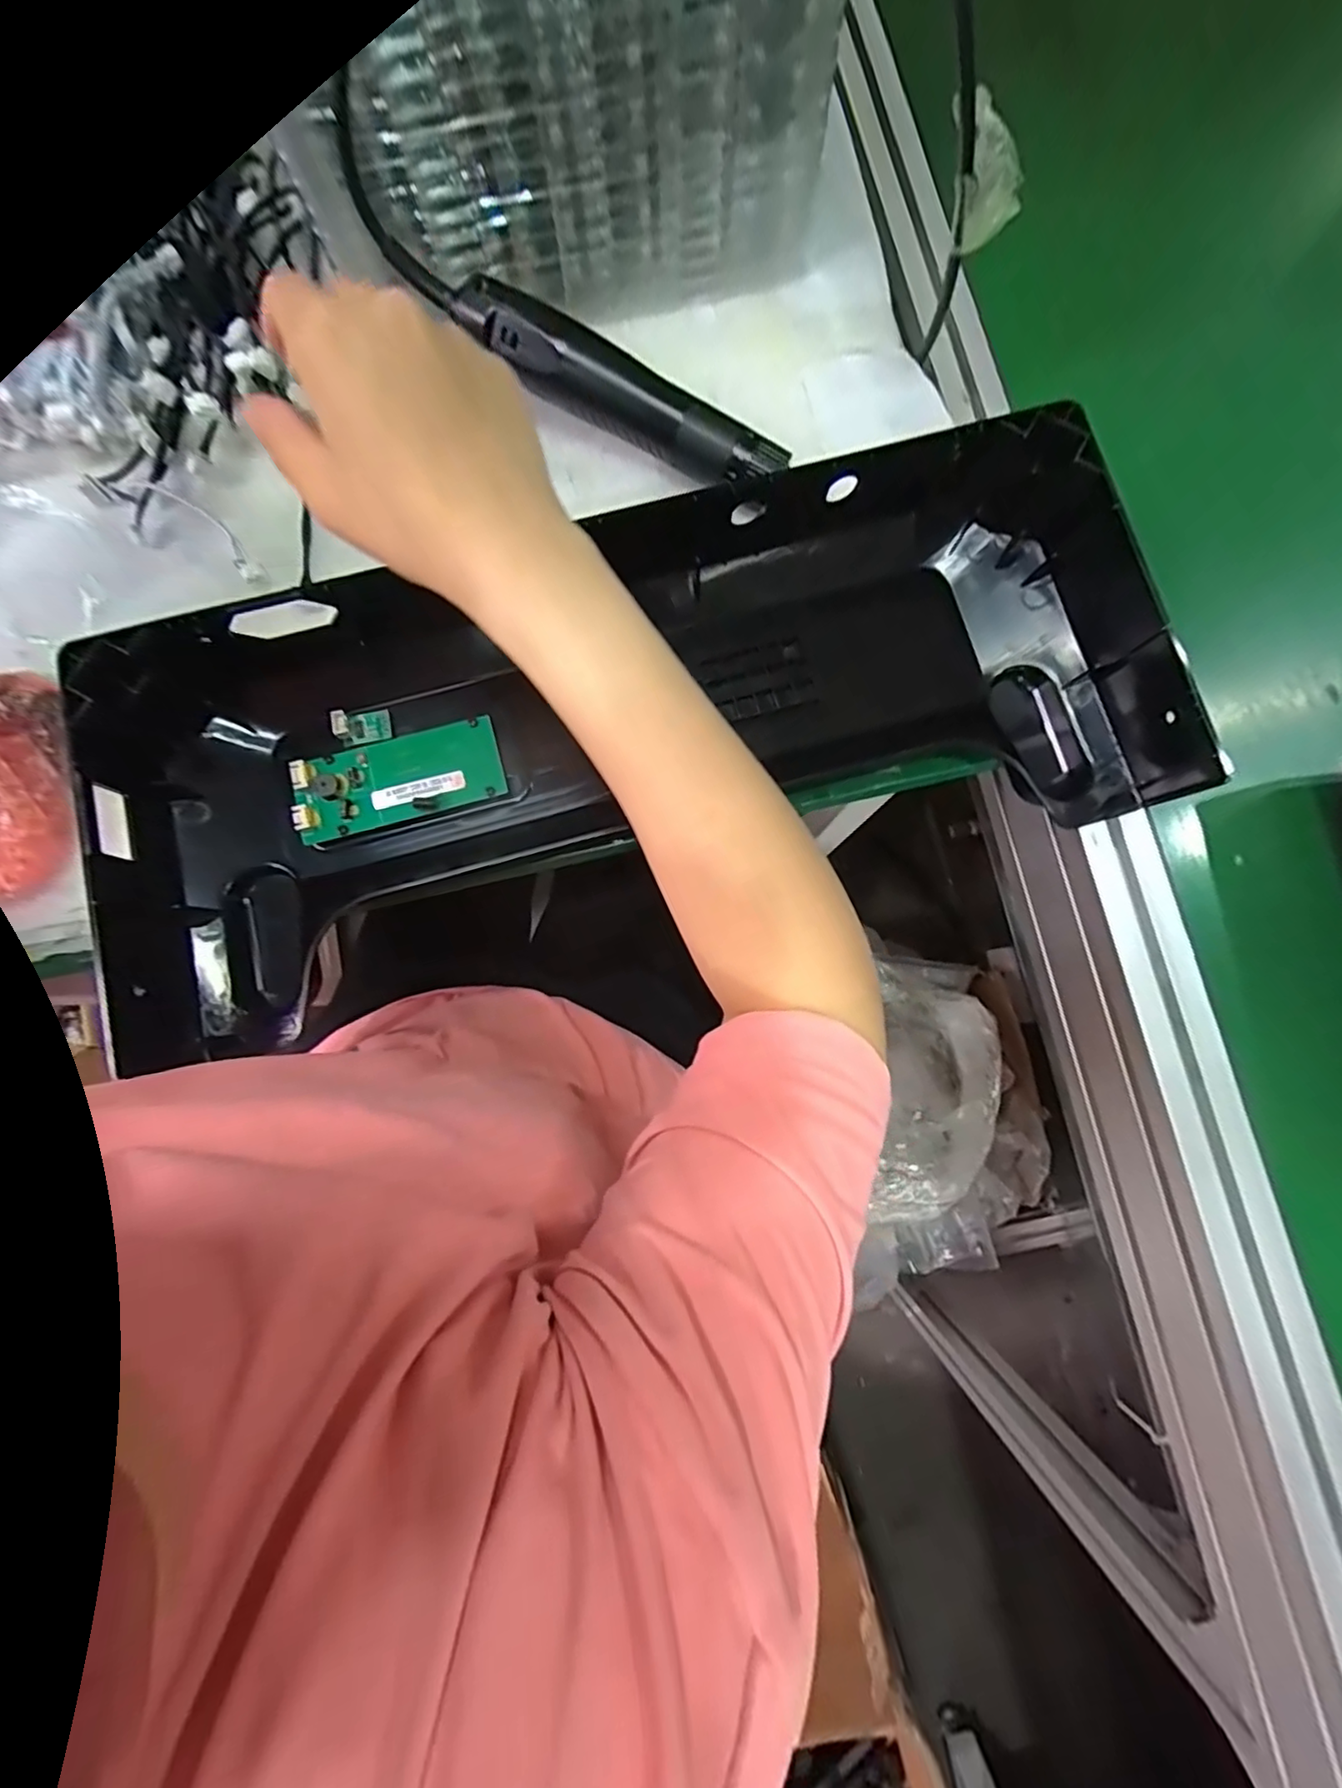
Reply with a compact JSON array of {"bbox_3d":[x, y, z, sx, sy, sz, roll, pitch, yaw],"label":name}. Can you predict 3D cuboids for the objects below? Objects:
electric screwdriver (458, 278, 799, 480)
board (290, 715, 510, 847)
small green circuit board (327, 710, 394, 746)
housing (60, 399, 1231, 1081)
[{"bbox_3d":[-0.028,-0.280,0.347,0.181,0.036,0.035,28,80,4],"label":"electric screwdriver"},{"bbox_3d":[-0.145,-0.061,0.337,0.107,0.014,0.044,-17,80,-4],"label":"board"},{"bbox_3d":[-0.167,-0.090,0.339,0.030,0.006,0.017,-5,97,-19],"label":"small green circuit board"},{"bbox_3d":[-0.016,-0.080,0.314,0.539,0.076,0.187,-15,80,-4],"label":"housing"}]

